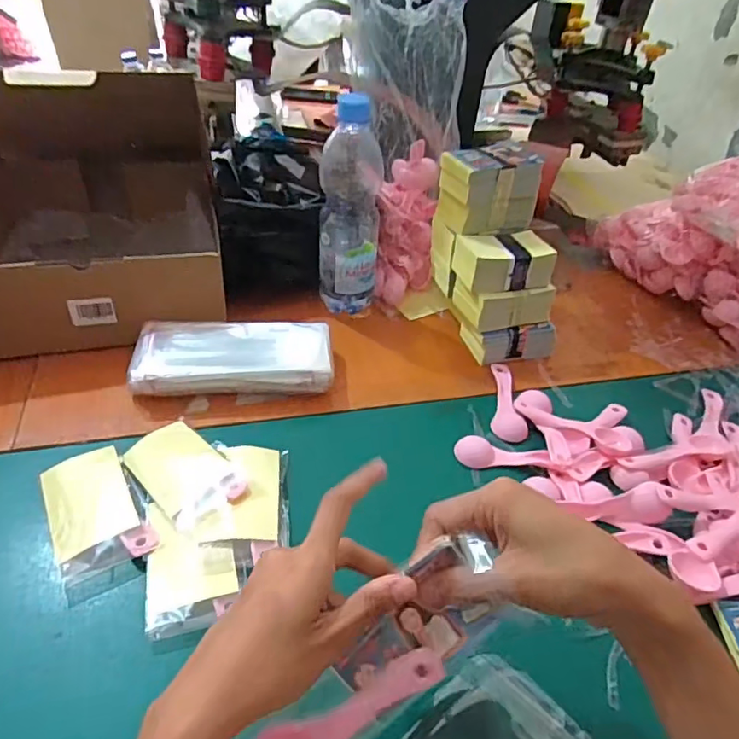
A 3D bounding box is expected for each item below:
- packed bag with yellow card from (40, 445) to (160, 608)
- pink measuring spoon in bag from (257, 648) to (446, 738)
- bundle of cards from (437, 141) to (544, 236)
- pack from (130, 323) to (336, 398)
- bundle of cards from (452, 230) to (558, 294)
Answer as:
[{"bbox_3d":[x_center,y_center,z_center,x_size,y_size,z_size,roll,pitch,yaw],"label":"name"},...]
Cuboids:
[{"bbox_3d":[-0.212,0.113,0.428,0.067,0.016,0.121,-18,46,-27],"label":"packed bag with yellow card"},{"bbox_3d":[-0.009,0.183,0.288,0.111,0.017,0.028,-36,48,4],"label":"pink measuring spoon in bag"},{"bbox_3d":[0.136,-0.206,0.621,0.105,0.078,0.063,-11,44,-20],"label":"bundle of cards"},{"bbox_3d":[-0.136,-0.009,0.558,0.189,0.040,0.086,-1,41,-10],"label":"pack"},{"bbox_3d":[0.148,-0.123,0.608,0.094,0.041,0.072,-8,43,-18],"label":"bundle of cards"}]

